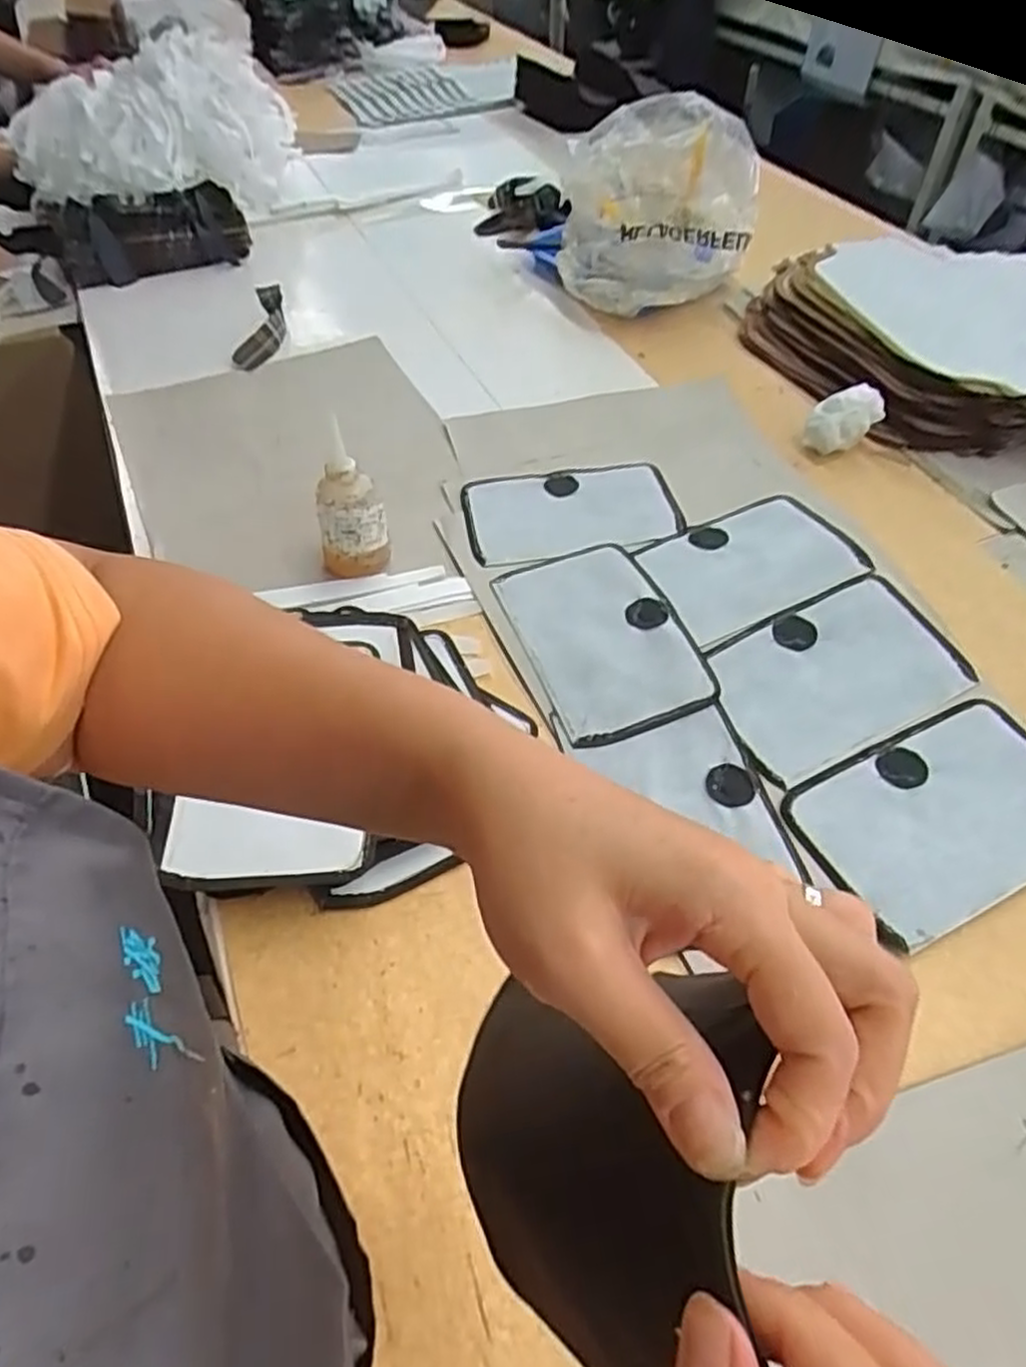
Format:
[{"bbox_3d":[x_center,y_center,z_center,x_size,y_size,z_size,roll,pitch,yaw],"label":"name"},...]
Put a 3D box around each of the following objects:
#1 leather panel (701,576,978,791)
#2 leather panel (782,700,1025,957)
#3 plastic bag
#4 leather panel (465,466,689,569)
[{"bbox_3d":[0.277,-0.008,0.661,0.212,0.012,0.133,-25,61,-7],"label":"leather panel"},{"bbox_3d":[0.332,0.099,0.587,0.218,0.010,0.137,-24,54,-12],"label":"leather panel"},{"bbox_3d":[0.184,-0.617,1.007,0.228,0.228,0.164,-4,51,-1],"label":"plastic bag"},{"bbox_3d":[0.063,-0.184,0.819,0.221,0.011,0.139,-8,51,-4],"label":"leather panel"}]

